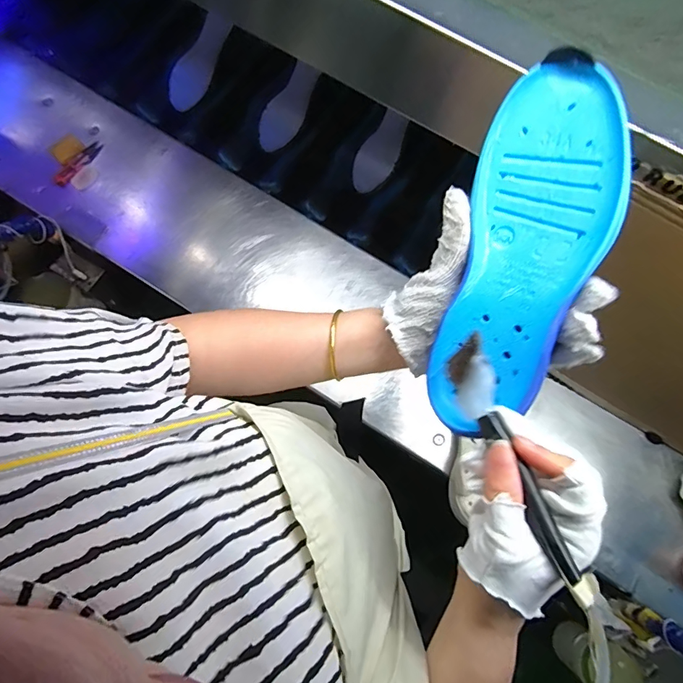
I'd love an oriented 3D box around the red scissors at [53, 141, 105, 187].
[{"bbox_3d":[-0.462,-0.313,0.772,0.026,0.011,0.104,39,79,7],"label":"red scissors"}]

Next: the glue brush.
[{"bbox_3d":[0.106,0.072,0.265,0.024,0.021,0.157,-21,70,-7],"label":"glue brush"}]

